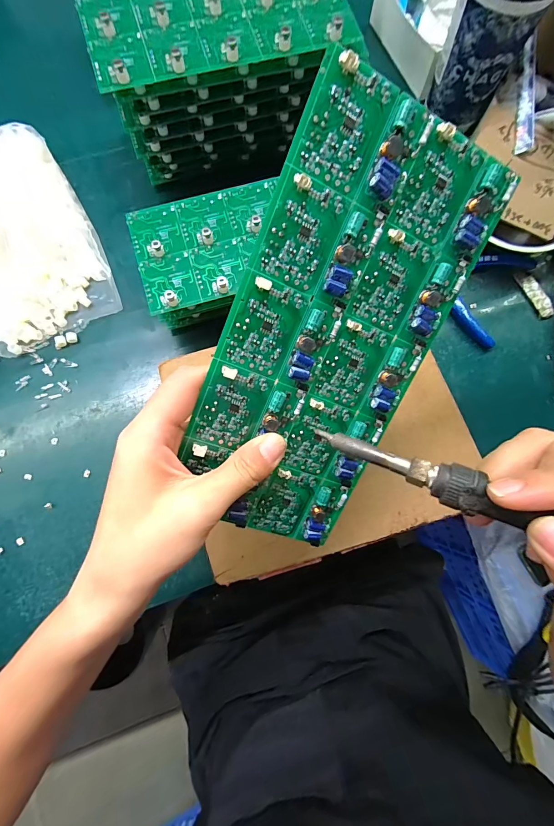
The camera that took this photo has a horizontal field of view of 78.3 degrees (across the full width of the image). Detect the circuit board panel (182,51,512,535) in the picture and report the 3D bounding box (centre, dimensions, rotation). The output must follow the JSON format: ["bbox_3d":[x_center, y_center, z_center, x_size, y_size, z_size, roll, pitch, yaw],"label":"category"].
[{"bbox_3d":[0.027,-0.031,0.175,0.104,0.007,0.219,18,106,-15],"label":"circuit board panel"}]

